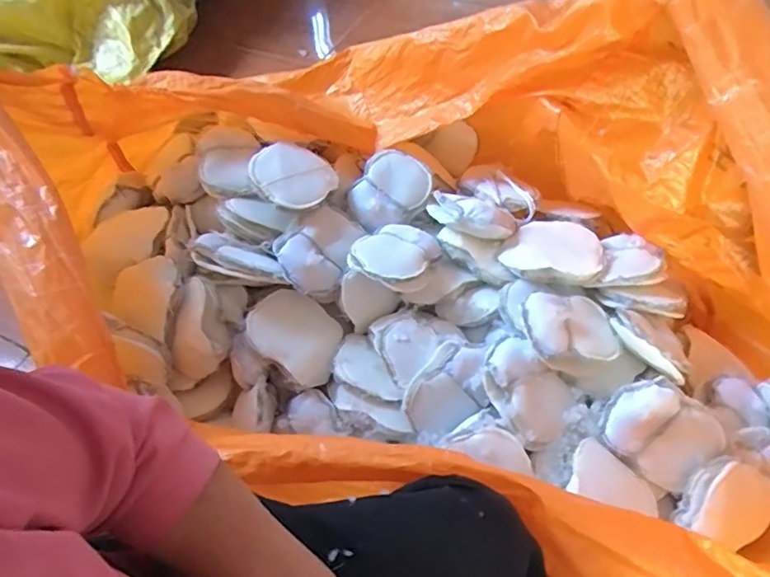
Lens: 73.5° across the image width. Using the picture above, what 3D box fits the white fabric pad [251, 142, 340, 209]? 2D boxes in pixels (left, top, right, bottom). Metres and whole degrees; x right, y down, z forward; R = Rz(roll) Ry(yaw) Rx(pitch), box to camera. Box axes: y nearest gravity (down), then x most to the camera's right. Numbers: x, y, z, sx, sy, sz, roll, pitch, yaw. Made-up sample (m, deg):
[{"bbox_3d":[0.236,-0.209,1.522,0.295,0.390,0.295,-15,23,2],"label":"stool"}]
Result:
[{"bbox_3d":[-0.174,-0.212,0.974,0.146,0.017,0.135,36,63,-9],"label":"white fabric pad"}]

